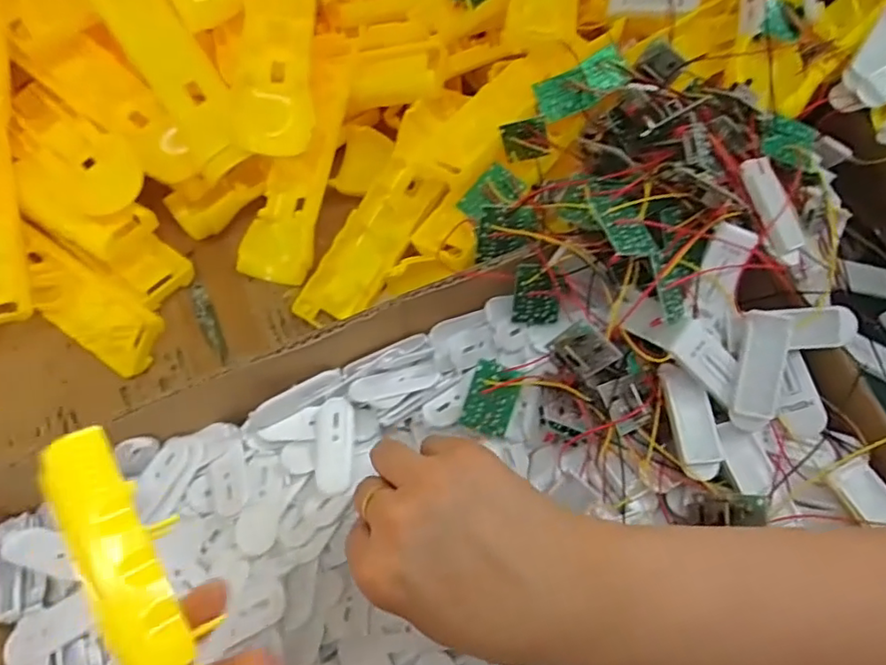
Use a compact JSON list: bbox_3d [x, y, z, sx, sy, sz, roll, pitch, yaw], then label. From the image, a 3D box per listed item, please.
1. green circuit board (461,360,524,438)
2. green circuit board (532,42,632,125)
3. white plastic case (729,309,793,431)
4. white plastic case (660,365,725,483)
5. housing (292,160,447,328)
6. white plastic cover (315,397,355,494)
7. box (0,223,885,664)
[{"bbox_3d":[0.025,0.033,0.295,0.023,0.004,0.034,17,91,-6],"label":"green circuit board"},{"bbox_3d":[0.084,-0.151,0.357,0.058,0.008,0.026,-28,95,-2],"label":"green circuit board"},{"bbox_3d":[0.157,0.019,0.289,0.021,0.010,0.058,10,91,3],"label":"white plastic case"},{"bbox_3d":[0.125,0.043,0.293,0.021,0.012,0.057,-4,64,-4],"label":"white plastic case"},{"bbox_3d":[-0.048,-0.056,0.383,0.041,0.013,0.122,34,82,13],"label":"housing"},{"bbox_3d":[-0.057,0.059,0.305,0.019,0.006,0.048,1,64,-1],"label":"white plastic cover"},{"bbox_3d":[0.006,0.096,0.271,0.421,0.085,0.230,-19,66,-11],"label":"box"}]

